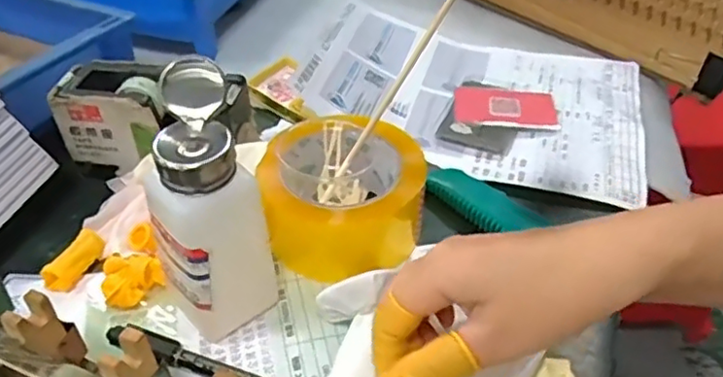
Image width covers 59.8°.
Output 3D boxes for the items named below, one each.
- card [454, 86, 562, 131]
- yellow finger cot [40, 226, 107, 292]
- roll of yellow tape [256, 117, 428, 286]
[{"bbox_3d":[0.125,-0.071,0.542,0.087,0.007,0.058,6,43,3],"label":"card"},{"bbox_3d":[-0.185,0.047,0.406,0.015,0.018,0.046,17,45,14],"label":"yellow finger cot"},{"bbox_3d":[-0.011,0.002,0.422,0.102,0.068,0.090,7,43,4],"label":"roll of yellow tape"}]

